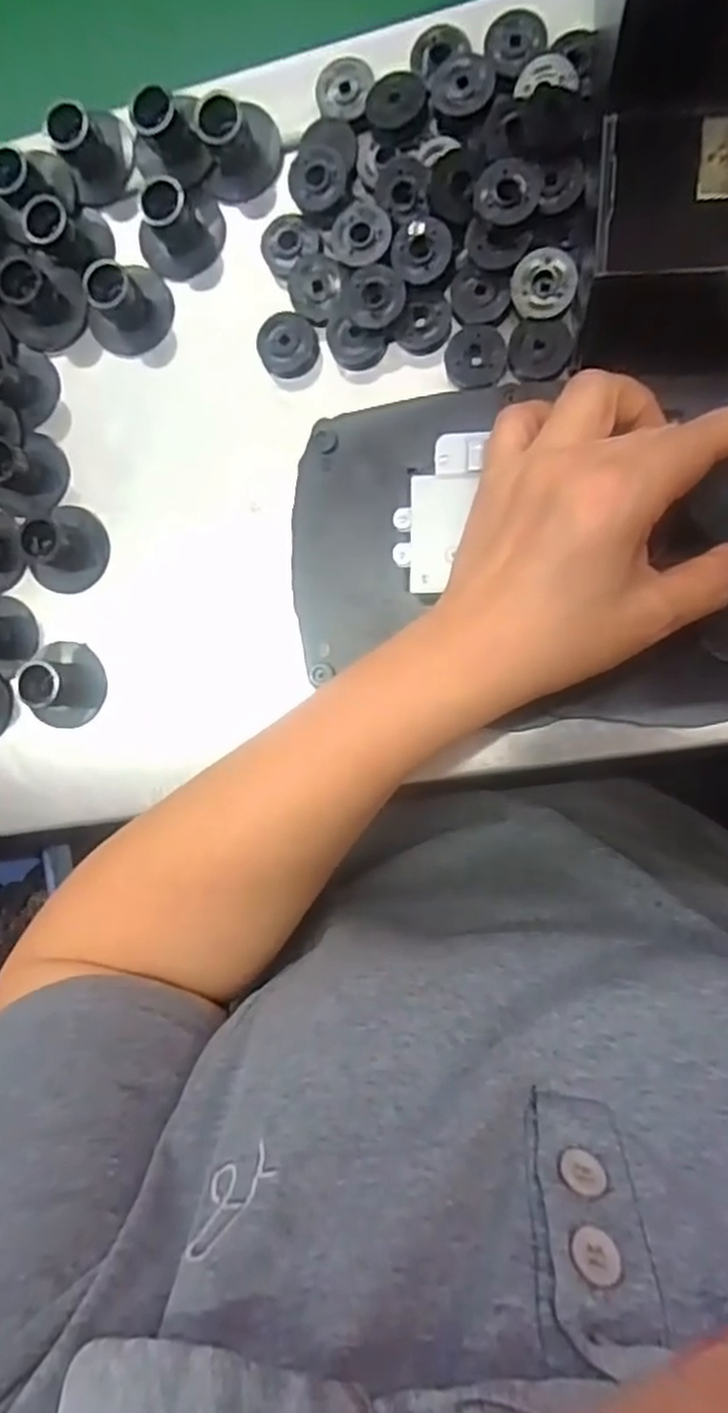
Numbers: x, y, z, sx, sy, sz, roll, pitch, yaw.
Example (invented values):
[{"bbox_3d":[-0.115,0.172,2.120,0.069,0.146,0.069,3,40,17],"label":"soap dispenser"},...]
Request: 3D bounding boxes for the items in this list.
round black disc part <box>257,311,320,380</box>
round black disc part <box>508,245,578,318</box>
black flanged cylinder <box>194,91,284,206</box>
[{"bbox_3d":[-0.035,-0.167,0.347,0.026,0.014,0.026,0,90,10],"label":"round black disc part"},{"bbox_3d":[0.077,-0.180,0.318,0.027,0.004,0.026,4,110,11],"label":"round black disc part"},{"bbox_3d":[-0.058,-0.259,0.344,0.036,0.033,0.032,-4,90,10],"label":"black flanged cylinder"}]

